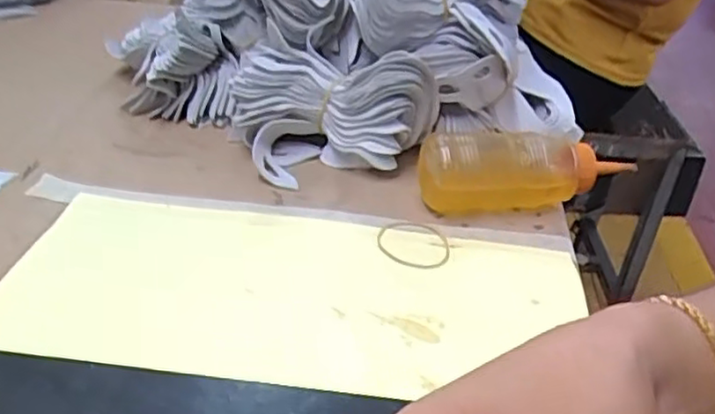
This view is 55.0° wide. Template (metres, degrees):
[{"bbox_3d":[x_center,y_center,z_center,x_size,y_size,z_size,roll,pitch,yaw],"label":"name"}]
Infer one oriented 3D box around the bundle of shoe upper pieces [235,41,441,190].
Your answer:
[{"bbox_3d":[-0.017,-0.066,0.482,0.142,0.080,0.071,2,33,-5],"label":"bundle of shoe upper pieces"}]

